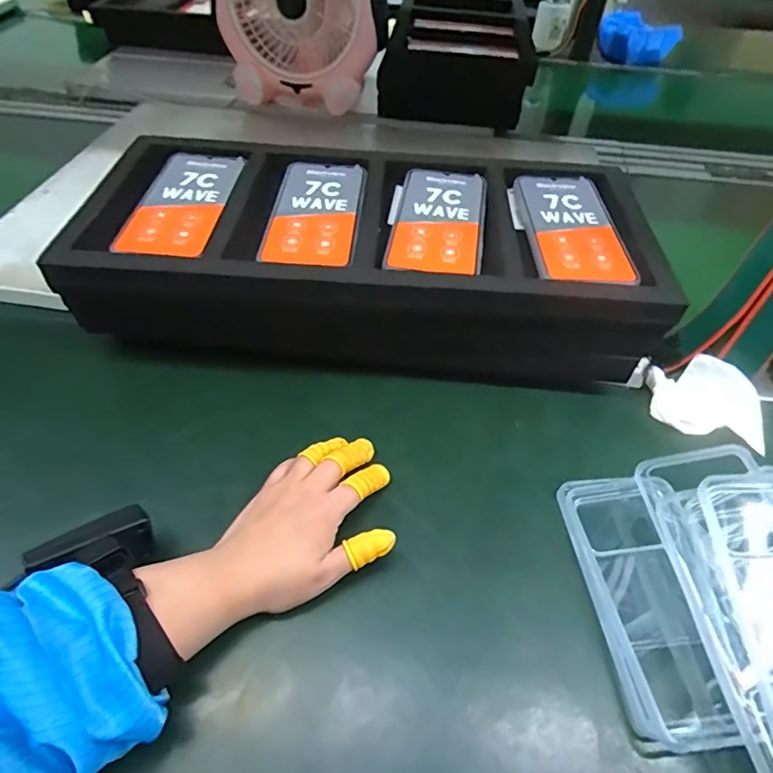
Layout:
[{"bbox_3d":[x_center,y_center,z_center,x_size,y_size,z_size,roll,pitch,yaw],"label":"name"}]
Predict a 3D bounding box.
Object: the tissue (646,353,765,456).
[{"bbox_3d":[0.279,0.011,0.456,0.094,0.035,0.064,10,49,6],"label":"tissue"}]

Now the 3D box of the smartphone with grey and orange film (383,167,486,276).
[{"bbox_3d":[0.044,-0.151,0.475,0.083,0.007,0.172,8,49,4],"label":"smartphone with grey and orange film"}]

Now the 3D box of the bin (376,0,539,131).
[{"bbox_3d":[0.131,-0.599,0.931,0.224,0.096,0.445,8,49,3],"label":"bin"}]

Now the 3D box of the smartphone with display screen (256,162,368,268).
[{"bbox_3d":[-0.061,-0.156,0.470,0.075,0.009,0.161,5,49,1],"label":"smartphone with display screen"}]

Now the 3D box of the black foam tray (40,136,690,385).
[{"bbox_3d":[-0.014,-0.119,0.501,0.468,0.111,0.217,3,49,0],"label":"black foam tray"}]

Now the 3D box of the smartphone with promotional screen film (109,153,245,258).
[{"bbox_3d":[-0.178,-0.165,0.471,0.070,0.007,0.171,4,49,0],"label":"smartphone with promotional screen film"}]

